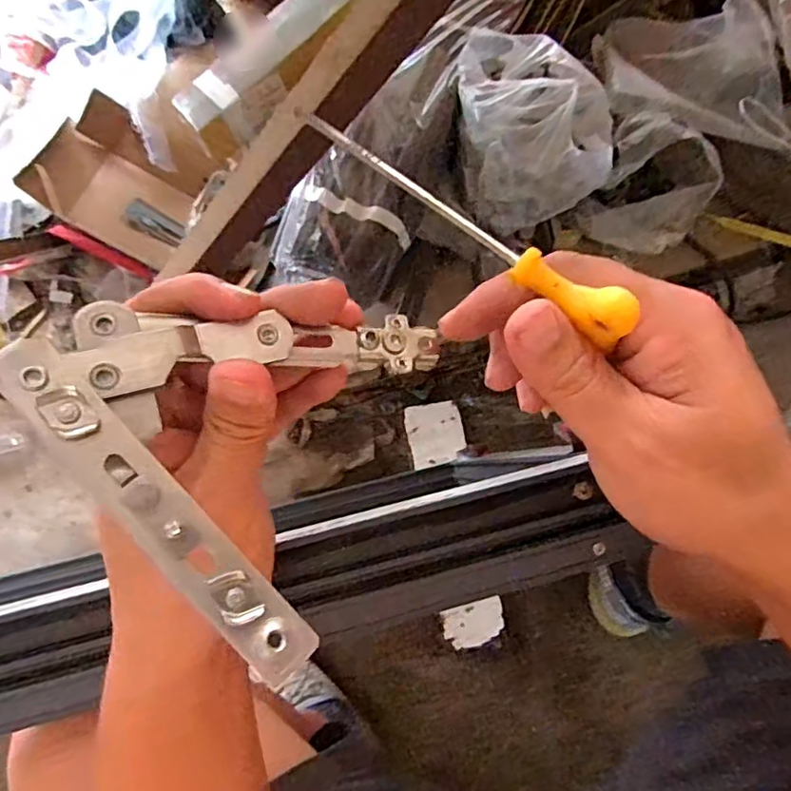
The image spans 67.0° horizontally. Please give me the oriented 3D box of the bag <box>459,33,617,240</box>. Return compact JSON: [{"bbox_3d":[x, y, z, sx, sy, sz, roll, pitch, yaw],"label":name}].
[{"bbox_3d":[0.151,-0.305,0.667,0.153,0.077,0.194,-8,73,-4],"label":"bag"}]

